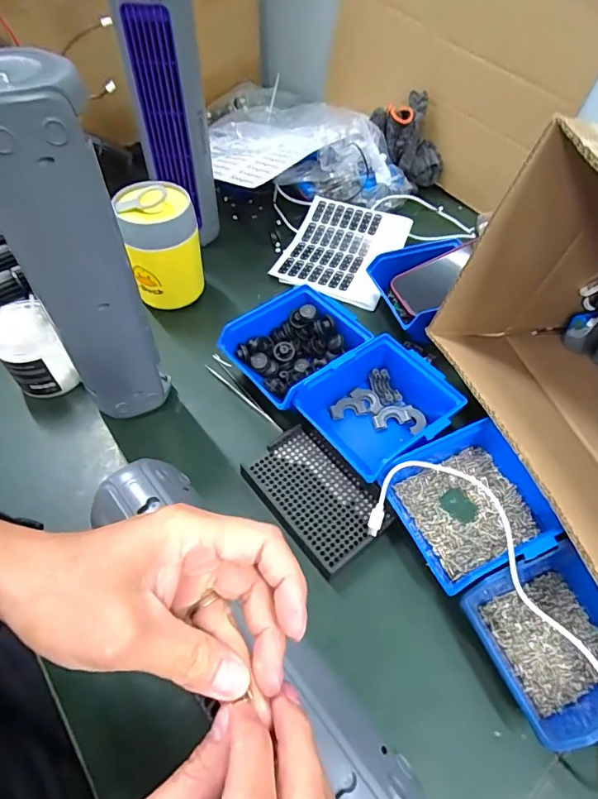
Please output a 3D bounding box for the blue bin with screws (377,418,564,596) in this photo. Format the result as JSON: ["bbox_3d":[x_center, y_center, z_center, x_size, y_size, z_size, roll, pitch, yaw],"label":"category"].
[{"bbox_3d":[0.156,0.095,0.413,0.135,0.062,0.118,-20,58,-16],"label":"blue bin with screws"}]

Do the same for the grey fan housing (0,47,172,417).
[{"bbox_3d":[-0.184,-0.100,0.399,0.085,0.312,0.082,-38,64,-25],"label":"grey fan housing"}]

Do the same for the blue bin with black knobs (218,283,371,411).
[{"bbox_3d":[-0.002,-0.057,0.518,0.141,0.059,0.118,-37,63,-24],"label":"blue bin with black knobs"}]

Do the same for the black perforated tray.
[{"bbox_3d":[0.016,0.090,0.437,0.086,0.018,0.132,-35,62,-23],"label":"black perforated tray"}]

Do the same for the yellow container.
[{"bbox_3d":[-0.170,-0.182,0.579,0.088,0.143,0.090,-12,56,-10],"label":"yellow container"}]

